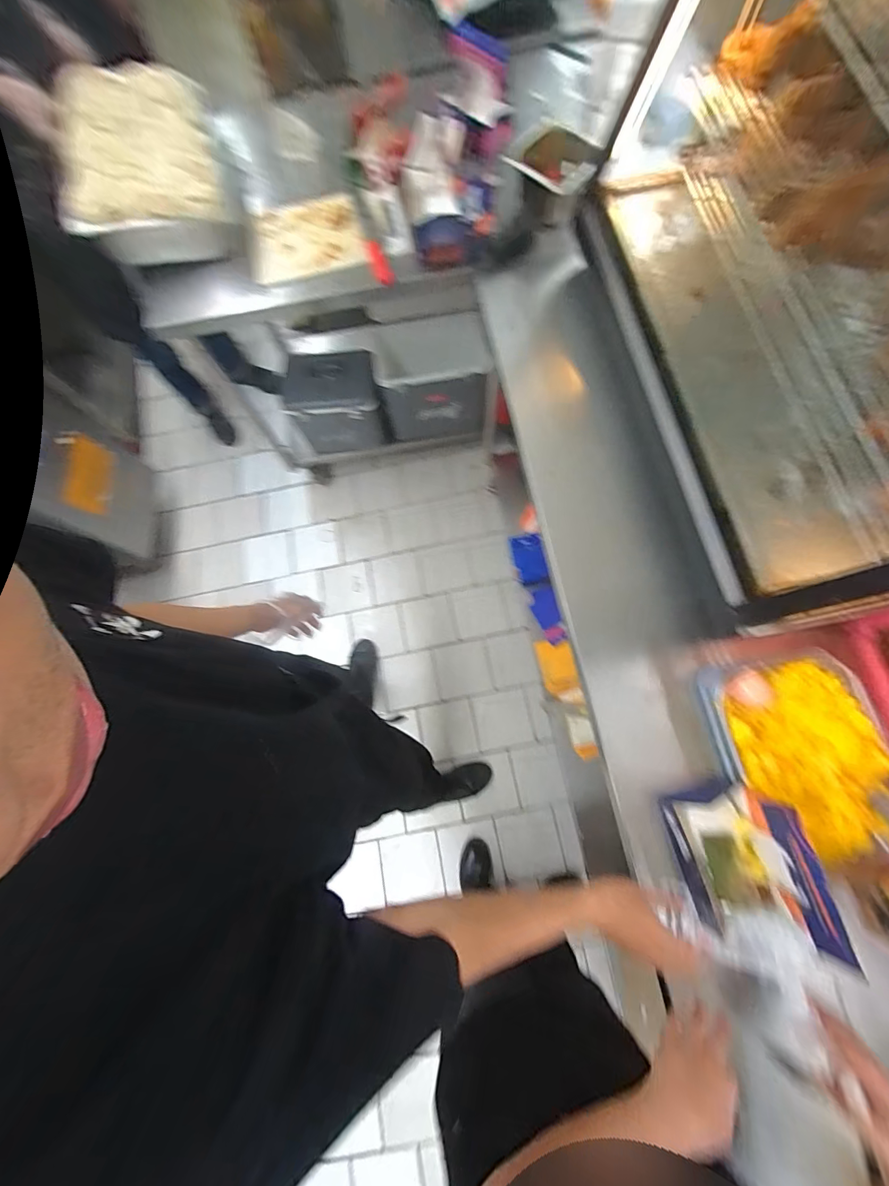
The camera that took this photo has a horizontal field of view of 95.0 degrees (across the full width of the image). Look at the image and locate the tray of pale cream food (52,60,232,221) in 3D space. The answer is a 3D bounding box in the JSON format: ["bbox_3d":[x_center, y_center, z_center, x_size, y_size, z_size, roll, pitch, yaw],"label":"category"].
[{"bbox_3d":[-0.725,-1.061,0.952,0.330,0.042,0.495,-15,76,-10],"label":"tray of pale cream food"}]

